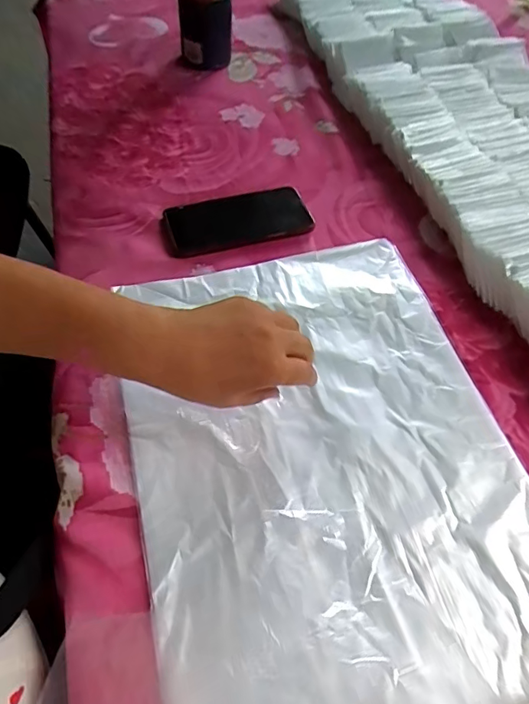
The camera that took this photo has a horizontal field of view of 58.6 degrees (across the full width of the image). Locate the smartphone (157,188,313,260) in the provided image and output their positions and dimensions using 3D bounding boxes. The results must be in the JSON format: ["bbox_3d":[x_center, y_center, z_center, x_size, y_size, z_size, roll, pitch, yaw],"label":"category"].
[{"bbox_3d":[-0.031,-0.153,0.548,0.165,0.016,0.084,-15,57,-10],"label":"smartphone"}]

